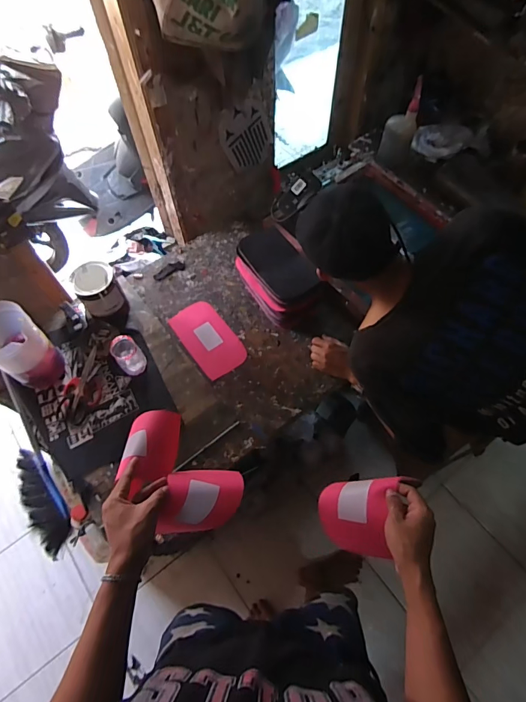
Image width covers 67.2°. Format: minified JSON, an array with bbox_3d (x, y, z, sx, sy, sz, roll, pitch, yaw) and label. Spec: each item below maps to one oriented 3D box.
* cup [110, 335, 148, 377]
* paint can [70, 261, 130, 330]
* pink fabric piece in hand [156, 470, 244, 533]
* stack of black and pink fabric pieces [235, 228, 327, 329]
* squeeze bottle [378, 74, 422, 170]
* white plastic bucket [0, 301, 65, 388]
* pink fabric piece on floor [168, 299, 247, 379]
[{"bbox_3d":[-0.341,0.009,1.002,0.064,0.098,0.074,-33,65,-15],"label":"cup"},{"bbox_3d":[-0.436,-0.149,1.084,0.108,0.152,0.136,-29,63,-13],"label":"paint can"},{"bbox_3d":[-0.100,0.240,0.637,0.145,0.044,0.094,12,68,-29],"label":"pink fabric piece in hand"},{"bbox_3d":[0.044,-0.206,1.103,0.147,0.140,0.251,-31,64,-14],"label":"stack of black and pink fabric pieces"},{"bbox_3d":[0.455,-0.738,1.322,0.098,0.256,0.089,3,61,4],"label":"squeeze bottle"},{"bbox_3d":[-0.587,-0.014,0.949,0.121,0.236,0.129,-1,61,2],"label":"white plastic bucket"},{"bbox_3d":[-0.153,-0.036,1.094,0.125,0.006,0.239,-33,64,-15],"label":"pink fabric piece on floor"}]

